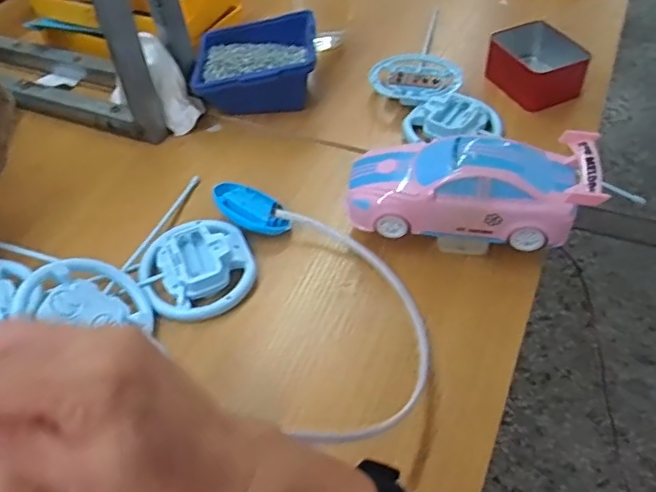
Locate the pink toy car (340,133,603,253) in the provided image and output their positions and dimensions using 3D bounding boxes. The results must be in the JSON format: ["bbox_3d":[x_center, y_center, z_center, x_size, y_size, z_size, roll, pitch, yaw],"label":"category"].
[{"bbox_3d":[0.119,-0.048,0.517,0.202,0.085,0.082,5,49,10],"label":"pink toy car"}]

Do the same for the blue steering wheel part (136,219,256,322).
[{"bbox_3d":[-0.117,0.018,0.530,0.096,0.030,0.096,-1,48,1],"label":"blue steering wheel part"}]

